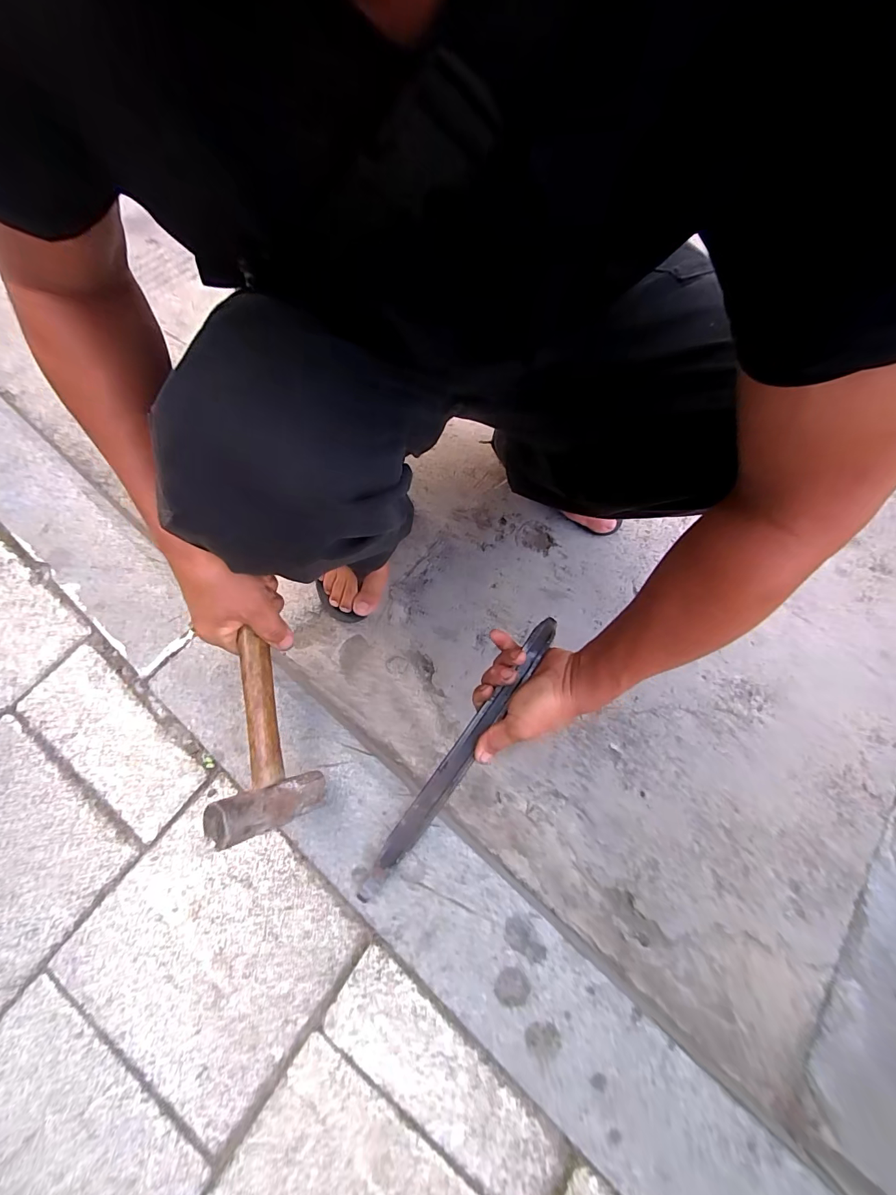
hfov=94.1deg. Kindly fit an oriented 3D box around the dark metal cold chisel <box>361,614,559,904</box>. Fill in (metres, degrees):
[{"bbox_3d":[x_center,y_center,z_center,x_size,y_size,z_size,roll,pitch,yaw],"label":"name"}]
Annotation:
[{"bbox_3d":[0.018,0.170,0.464,0.027,0.018,0.354,35,81,10],"label":"dark metal cold chisel"}]

